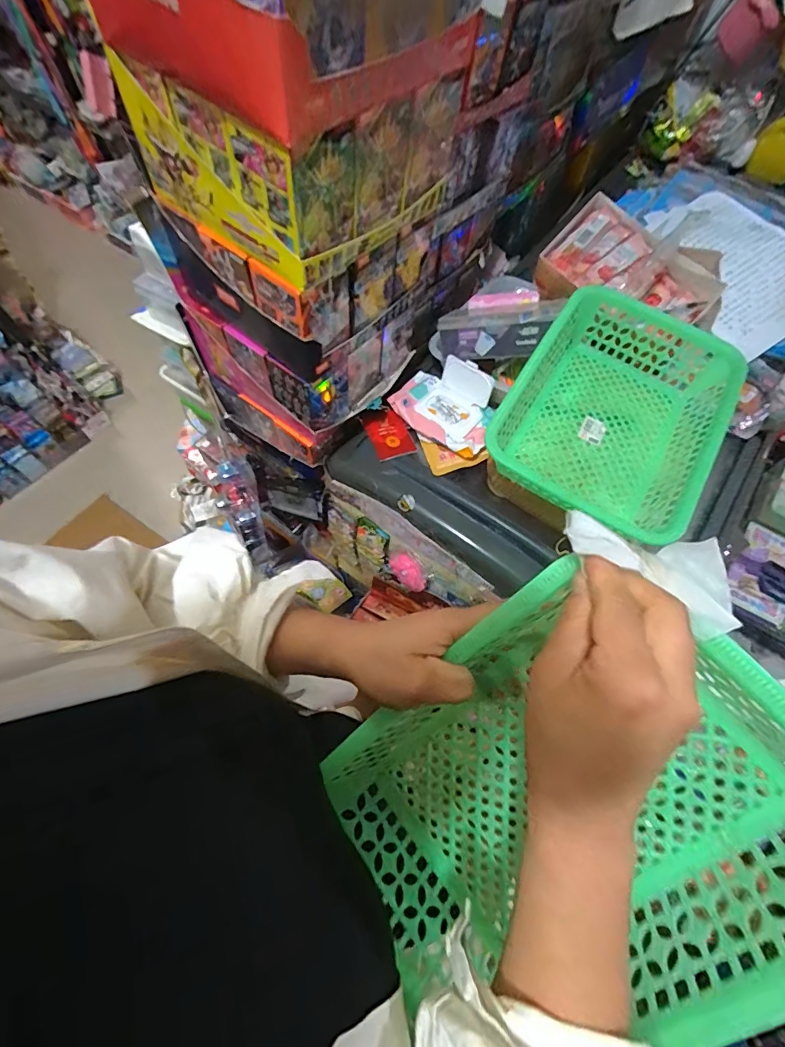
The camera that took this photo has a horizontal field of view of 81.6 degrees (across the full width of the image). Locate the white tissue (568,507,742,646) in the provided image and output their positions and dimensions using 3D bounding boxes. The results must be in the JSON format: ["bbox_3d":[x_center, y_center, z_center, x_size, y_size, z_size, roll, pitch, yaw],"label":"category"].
[{"bbox_3d":[0.136,0.020,0.238,0.093,0.010,0.046,26,66,2],"label":"white tissue"}]

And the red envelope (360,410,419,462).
[{"bbox_3d":[-0.006,-0.142,0.717,0.064,0.006,0.089,-20,69,-17],"label":"red envelope"}]

